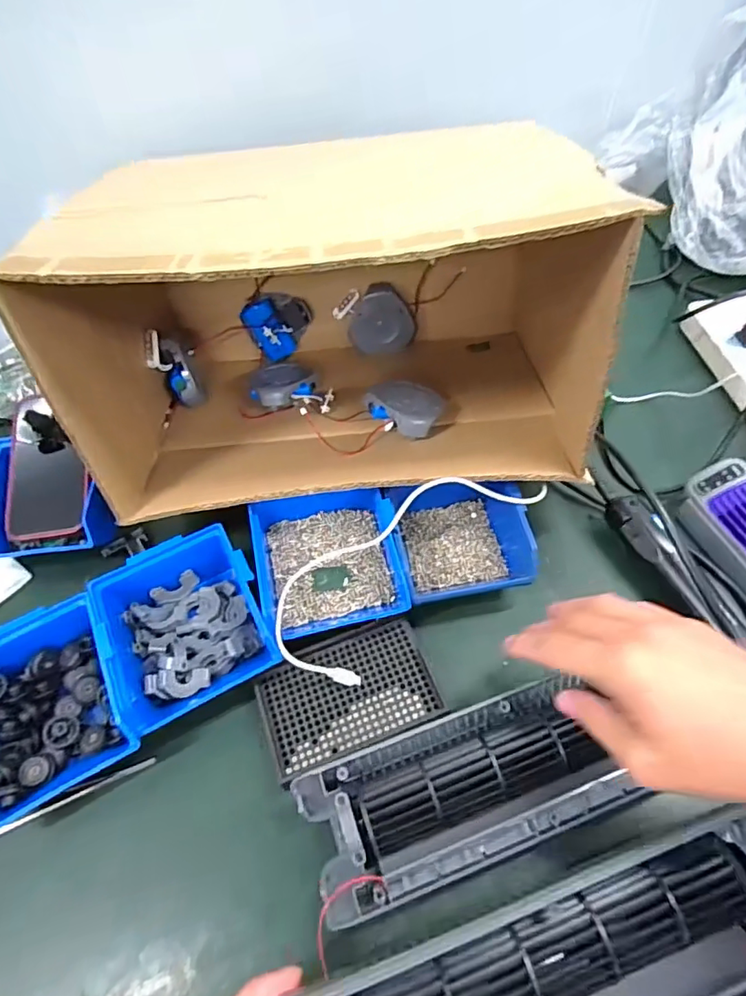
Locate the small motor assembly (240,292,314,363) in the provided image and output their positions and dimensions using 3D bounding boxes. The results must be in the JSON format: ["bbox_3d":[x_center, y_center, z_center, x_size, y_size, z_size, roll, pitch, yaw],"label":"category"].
[{"bbox_3d":[-0.109,-0.203,0.642,0.074,0.062,0.049,-39,61,-22],"label":"small motor assembly"}]

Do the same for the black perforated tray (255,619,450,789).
[{"bbox_3d":[-0.019,0.152,0.428,0.133,0.014,0.083,-20,55,-10],"label":"black perforated tray"}]

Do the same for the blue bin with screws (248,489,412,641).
[{"bbox_3d":[-0.040,0.049,0.473,0.114,0.049,0.132,-13,55,-5],"label":"blue bin with screws"}]

